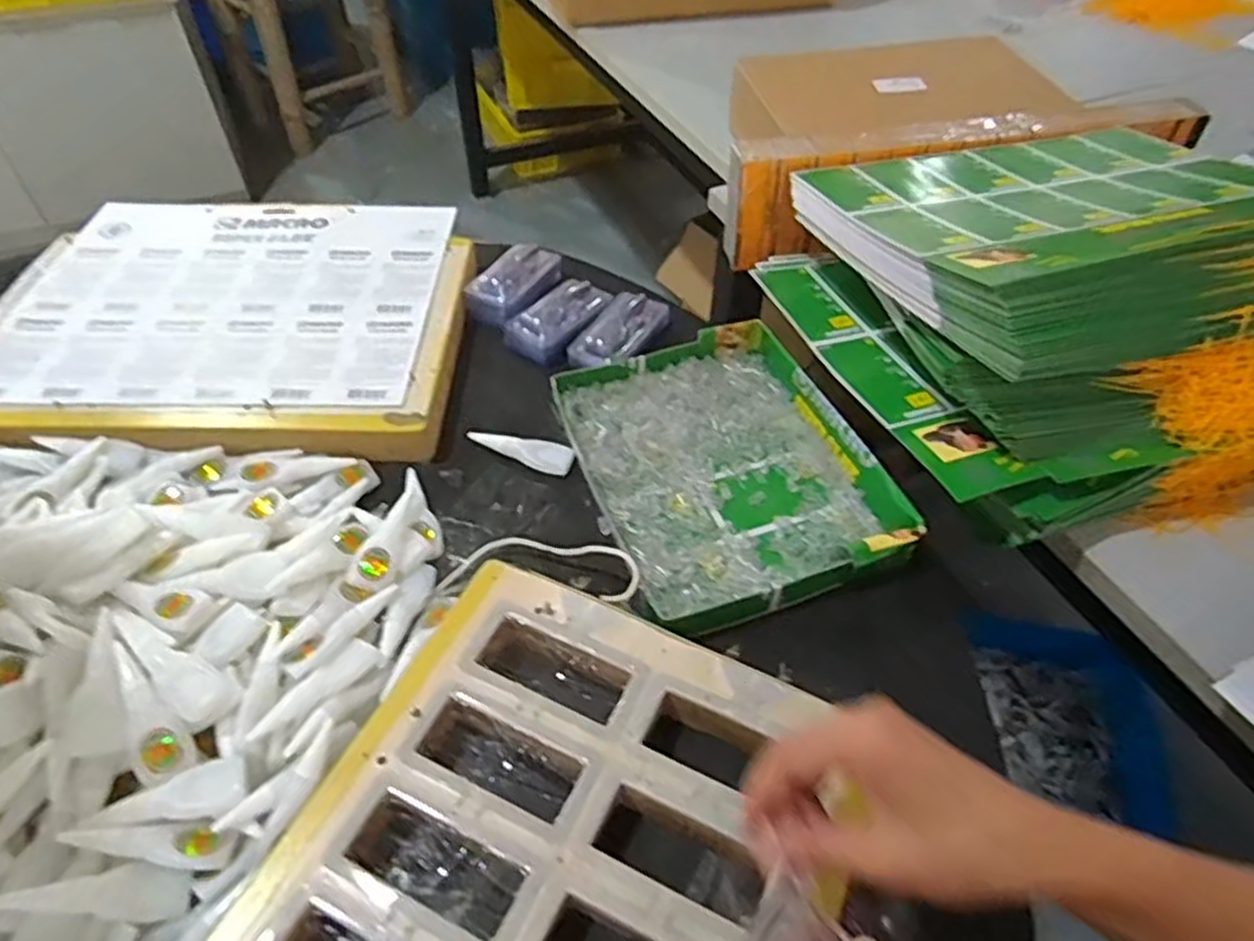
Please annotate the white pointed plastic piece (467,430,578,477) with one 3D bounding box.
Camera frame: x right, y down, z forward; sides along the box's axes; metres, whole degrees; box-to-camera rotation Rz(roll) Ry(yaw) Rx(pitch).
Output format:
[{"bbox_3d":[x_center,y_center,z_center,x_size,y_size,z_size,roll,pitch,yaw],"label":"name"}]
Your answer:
[{"bbox_3d":[-0.087,-0.017,0.639,0.089,0.010,0.024,17,51,8],"label":"white pointed plastic piece"}]

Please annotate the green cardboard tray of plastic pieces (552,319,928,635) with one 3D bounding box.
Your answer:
[{"bbox_3d":[0.076,-0.009,0.621,0.213,0.039,0.269,-13,53,-16],"label":"green cardboard tray of plastic pieces"}]

